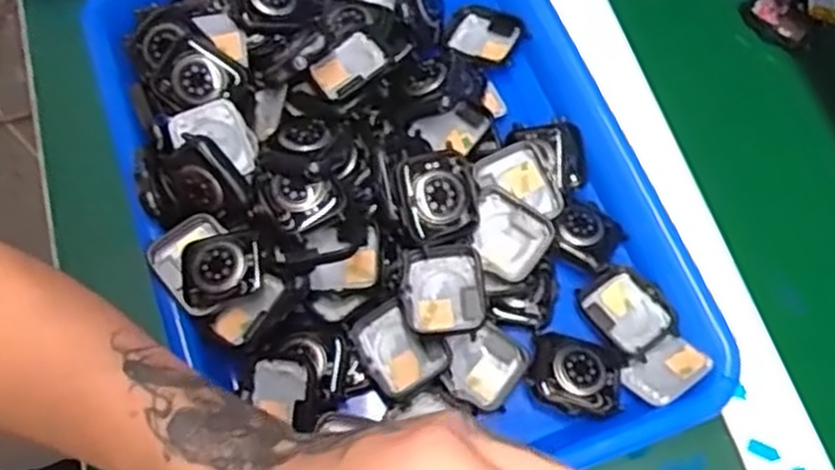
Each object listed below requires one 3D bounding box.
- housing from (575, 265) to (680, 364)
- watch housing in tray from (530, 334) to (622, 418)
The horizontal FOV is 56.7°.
[{"bbox_3d":[0.108,0.039,0.397,0.036,0.009,0.046,-32,72,-15],"label":"housing"},{"bbox_3d":[0.076,0.067,0.370,0.042,0.011,0.037,10,67,2],"label":"watch housing in tray"}]

